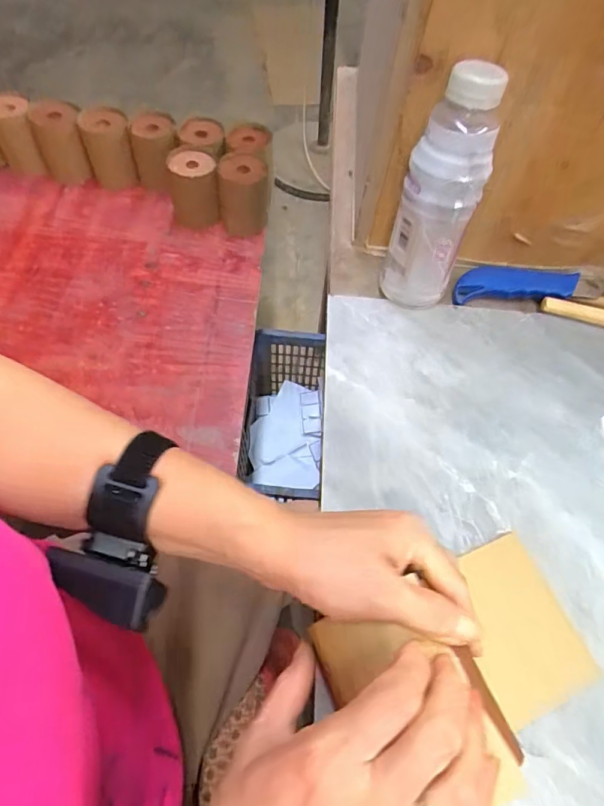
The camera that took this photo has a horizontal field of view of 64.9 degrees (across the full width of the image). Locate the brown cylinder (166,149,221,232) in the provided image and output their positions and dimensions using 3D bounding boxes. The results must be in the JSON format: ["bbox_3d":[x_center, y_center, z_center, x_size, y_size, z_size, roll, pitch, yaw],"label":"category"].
[{"bbox_3d":[-0.191,-0.377,0.838,0.084,0.103,0.084,-9,62,-8],"label":"brown cylinder"}]

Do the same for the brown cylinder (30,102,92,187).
[{"bbox_3d":[-0.424,-0.455,0.848,0.085,0.107,0.088,-21,64,-14],"label":"brown cylinder"}]

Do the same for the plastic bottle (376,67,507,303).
[{"bbox_3d":[0.117,-0.170,0.412,0.062,0.193,0.065,17,61,7],"label":"plastic bottle"}]

